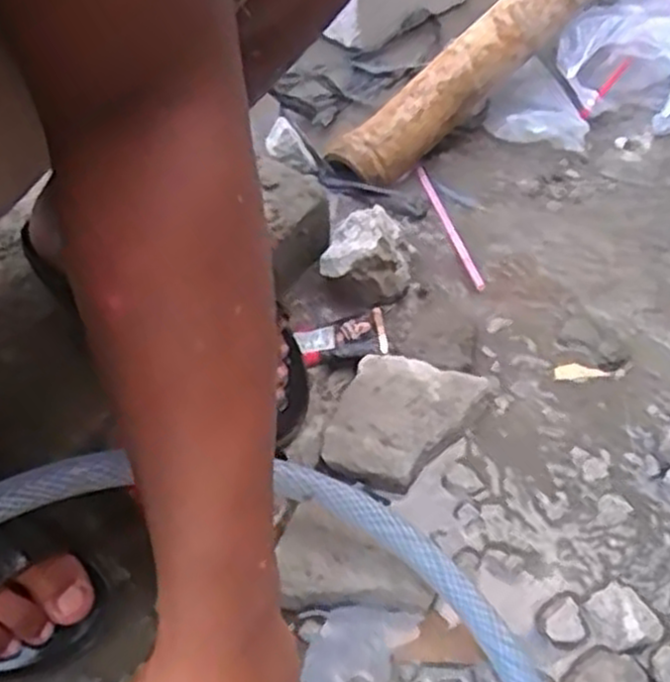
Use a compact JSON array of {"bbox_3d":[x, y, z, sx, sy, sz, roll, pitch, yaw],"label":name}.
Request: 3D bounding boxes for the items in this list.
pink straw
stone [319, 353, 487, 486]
[{"bbox_3d":[0.102,-0.106,0.708,0.010,0.012,0.174,-11,53,-7],"label":"pink straw"},{"bbox_3d":[0.046,0.058,0.545,0.086,0.029,0.101,19,55,15],"label":"stone"}]

